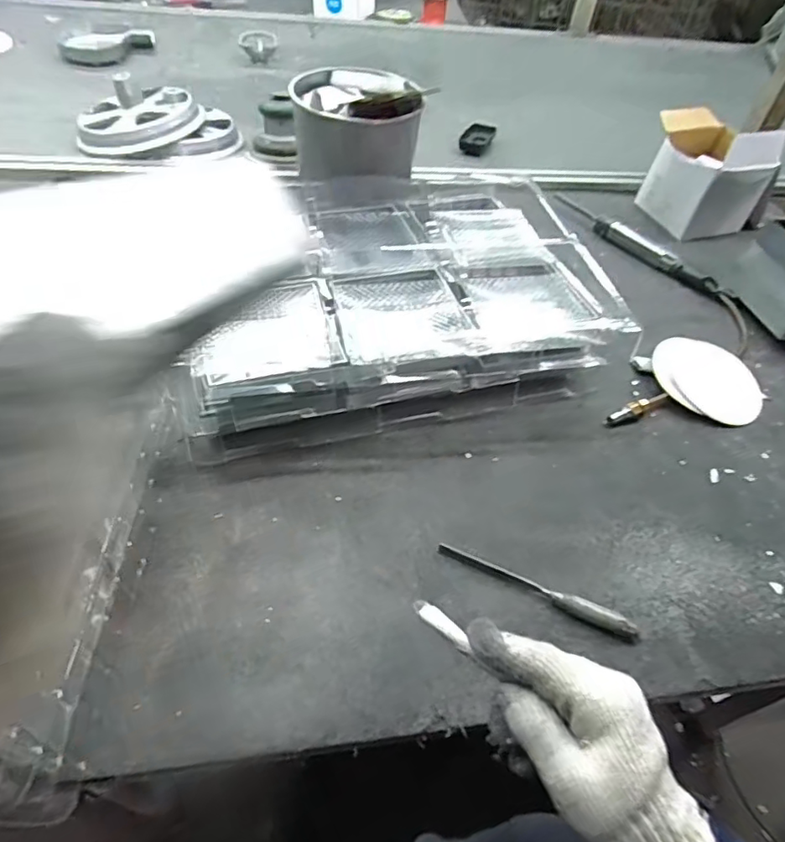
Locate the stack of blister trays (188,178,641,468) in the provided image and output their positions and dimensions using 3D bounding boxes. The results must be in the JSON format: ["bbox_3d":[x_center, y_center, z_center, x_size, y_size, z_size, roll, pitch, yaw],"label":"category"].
[{"bbox_3d":[0.000,-0.170,0.689,0.471,0.120,0.379,-8,51,-13],"label":"stack of blister trays"}]

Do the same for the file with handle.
[{"bbox_3d":[0.125,0.146,0.496,0.177,0.016,0.015,22,50,12],"label":"file with handle"}]

